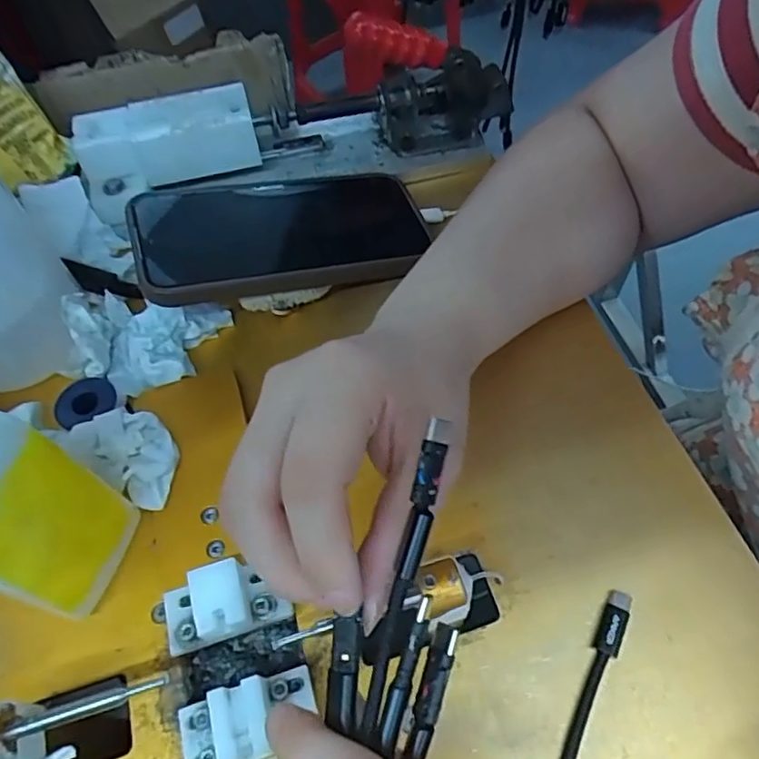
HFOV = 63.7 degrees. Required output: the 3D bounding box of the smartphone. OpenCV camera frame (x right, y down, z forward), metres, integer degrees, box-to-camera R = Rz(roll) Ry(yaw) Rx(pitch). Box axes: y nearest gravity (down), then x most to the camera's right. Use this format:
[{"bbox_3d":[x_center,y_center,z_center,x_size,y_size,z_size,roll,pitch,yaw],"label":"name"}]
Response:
[{"bbox_3d":[-0.053,-0.083,0.339,0.156,0.011,0.076,-11,56,-19],"label":"smartphone"}]

